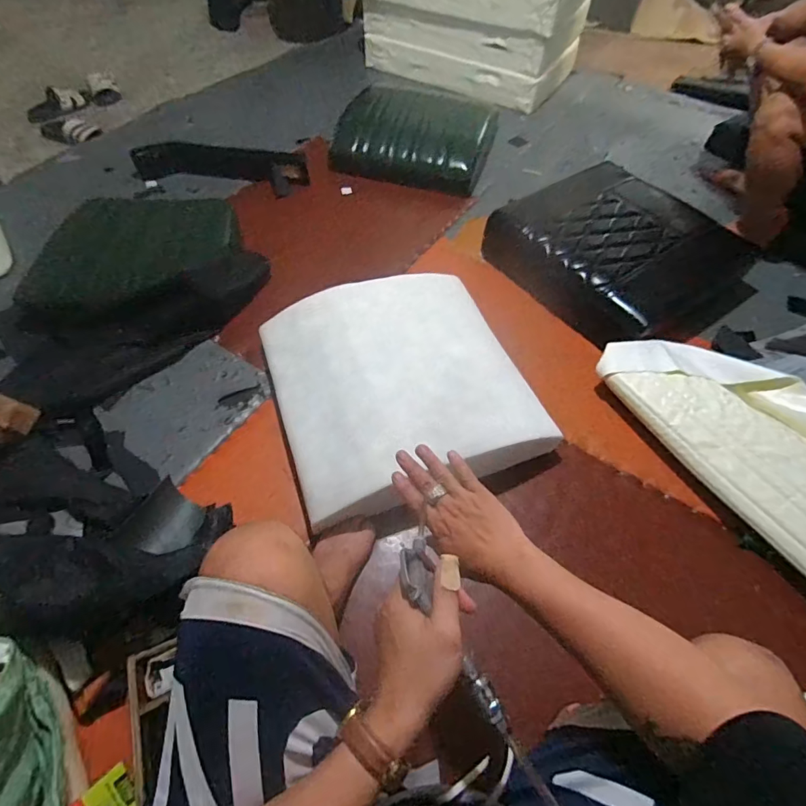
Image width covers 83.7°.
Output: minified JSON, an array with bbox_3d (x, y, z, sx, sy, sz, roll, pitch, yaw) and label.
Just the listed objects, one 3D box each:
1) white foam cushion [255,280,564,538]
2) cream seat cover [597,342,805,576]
[{"bbox_3d":[-0.009,-0.059,0.925,0.485,0.086,0.503,-18,58,-11],"label":"white foam cushion"},{"bbox_3d":[0.731,0.107,0.905,0.299,0.092,0.694,-28,61,-20],"label":"cream seat cover"}]

